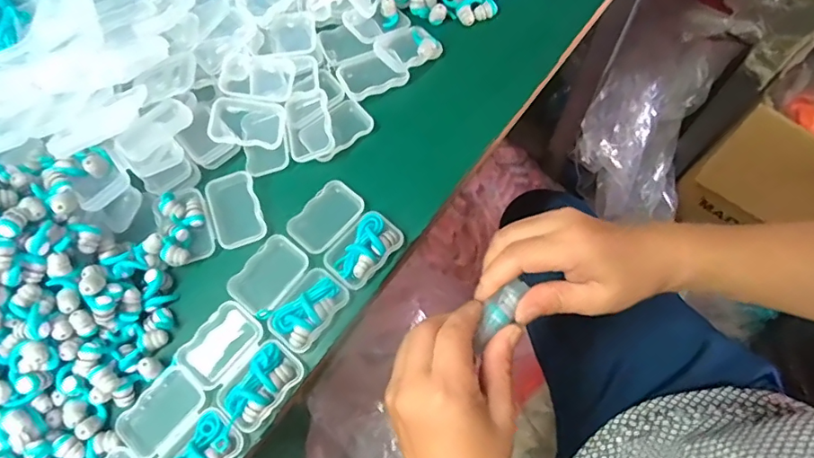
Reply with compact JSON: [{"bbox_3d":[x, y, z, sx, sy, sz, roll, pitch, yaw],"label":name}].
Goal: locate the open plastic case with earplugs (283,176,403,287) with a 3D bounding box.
[{"bbox_3d":[-0.045,0.002,0.366,0.074,0.017,0.056,39,77,16],"label":"open plastic case with earplugs"}]

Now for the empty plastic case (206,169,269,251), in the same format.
[{"bbox_3d":[-0.130,-0.014,0.380,0.036,0.016,0.055,-20,69,-3],"label":"empty plastic case"}]

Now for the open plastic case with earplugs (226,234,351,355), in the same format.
[{"bbox_3d":[-0.084,0.044,0.353,0.074,0.014,0.055,38,77,16],"label":"open plastic case with earplugs"}]

